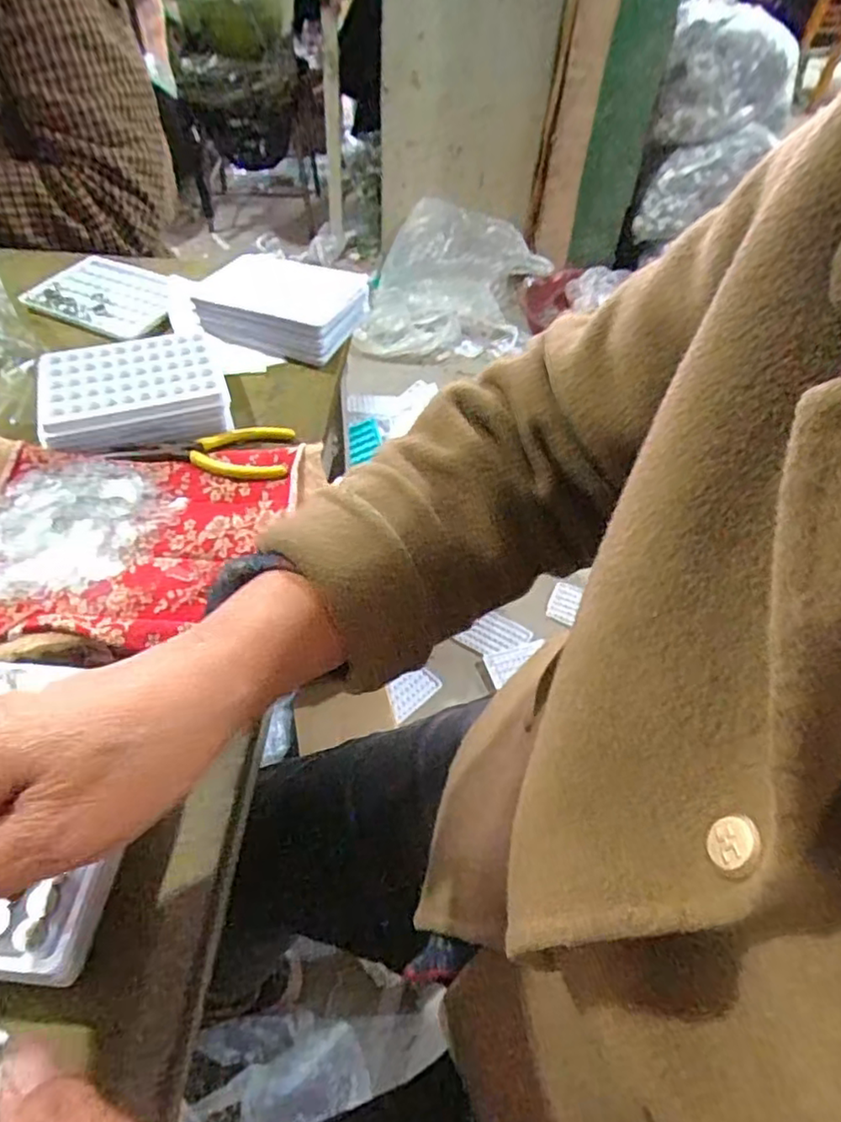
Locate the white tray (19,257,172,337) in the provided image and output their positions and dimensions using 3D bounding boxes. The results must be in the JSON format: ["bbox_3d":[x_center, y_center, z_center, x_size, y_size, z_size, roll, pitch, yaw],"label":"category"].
[{"bbox_3d":[-0.285,-0.242,0.595,0.124,0.011,0.086,22,51,13],"label":"white tray"}]

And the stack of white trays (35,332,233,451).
[{"bbox_3d":[-0.209,-0.125,0.478,0.124,0.026,0.095,-13,52,-16],"label":"stack of white trays"}]

